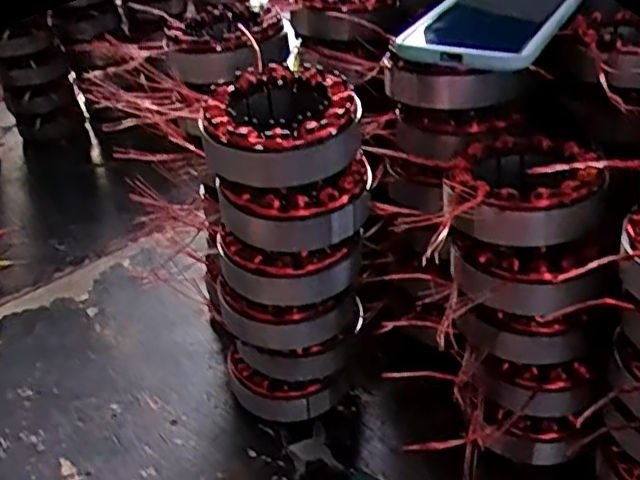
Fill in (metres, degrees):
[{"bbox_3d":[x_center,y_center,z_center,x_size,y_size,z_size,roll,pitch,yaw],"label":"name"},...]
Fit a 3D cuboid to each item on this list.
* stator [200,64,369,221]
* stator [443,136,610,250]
[{"bbox_3d":[-0.021,-0.058,0.381,0.087,0.052,0.087,-9,34,-3],"label":"stator"},{"bbox_3d":[0.115,-0.030,0.382,0.084,0.033,0.085,-1,35,9],"label":"stator"}]

